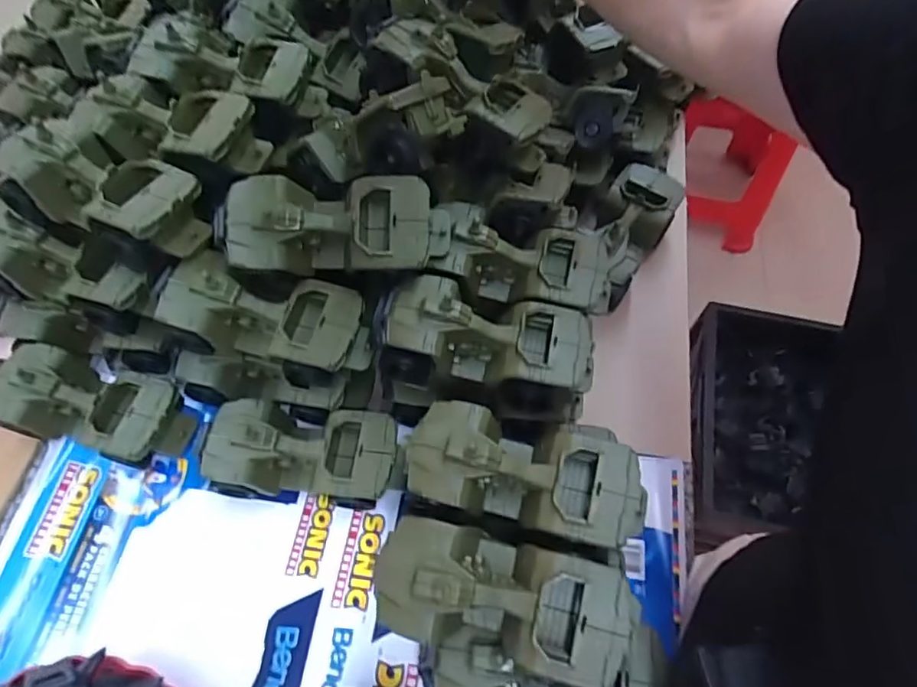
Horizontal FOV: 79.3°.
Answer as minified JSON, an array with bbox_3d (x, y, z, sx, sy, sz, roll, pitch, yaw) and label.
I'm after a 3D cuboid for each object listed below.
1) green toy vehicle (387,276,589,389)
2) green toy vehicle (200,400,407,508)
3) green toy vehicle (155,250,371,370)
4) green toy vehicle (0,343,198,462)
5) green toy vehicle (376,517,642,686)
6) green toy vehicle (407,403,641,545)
[{"bbox_3d":[0.029,-0.006,0.484,0.179,0.065,0.078,10,63,5],"label":"green toy vehicle"},{"bbox_3d":[-0.140,0.108,0.522,0.177,0.078,0.079,8,63,4],"label":"green toy vehicle"},{"bbox_3d":[-0.169,-0.026,0.493,0.175,0.066,0.074,13,63,7],"label":"green toy vehicle"},{"bbox_3d":[-0.357,0.063,0.543,0.191,0.085,0.093,18,64,9],"label":"green toy vehicle"},{"bbox_3d":[0.033,0.183,0.397,0.183,0.060,0.080,13,63,6],"label":"green toy vehicle"},{"bbox_3d":[0.053,0.100,0.435,0.183,0.065,0.090,12,63,6],"label":"green toy vehicle"}]

